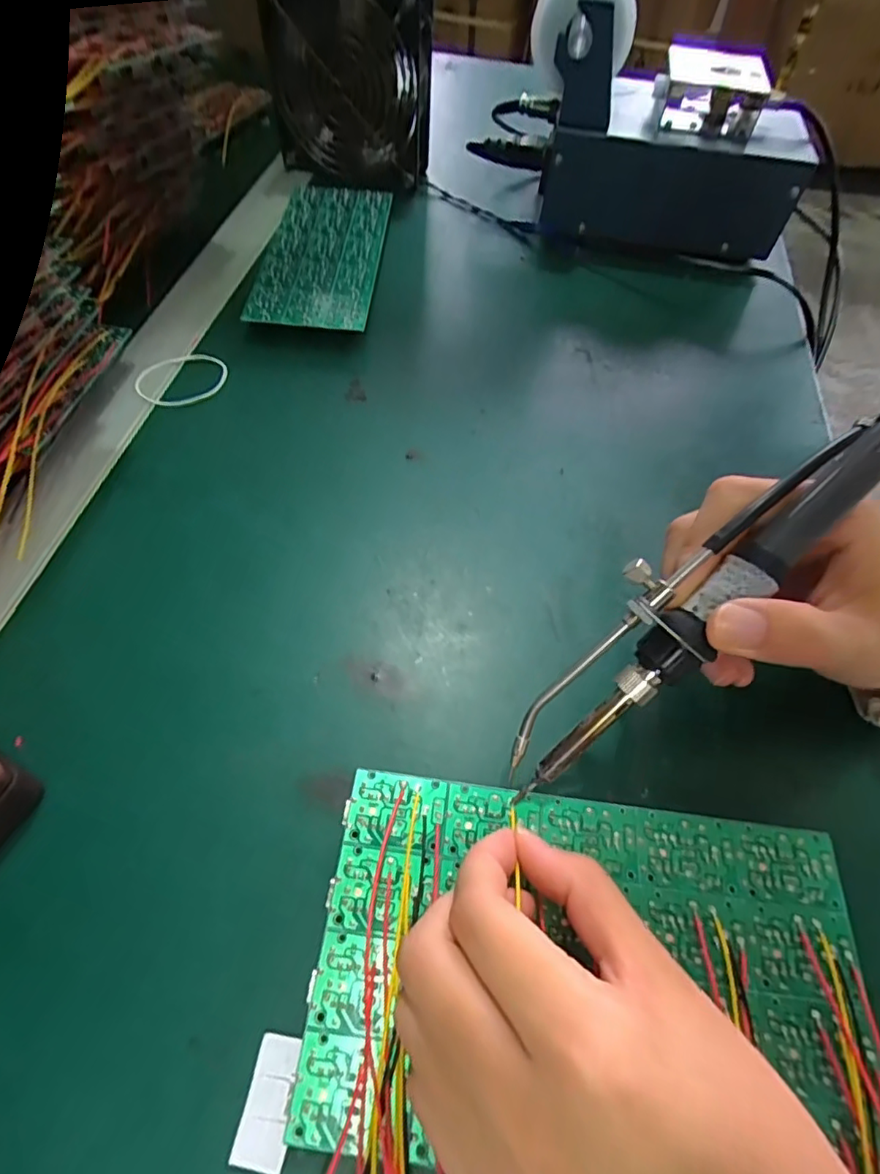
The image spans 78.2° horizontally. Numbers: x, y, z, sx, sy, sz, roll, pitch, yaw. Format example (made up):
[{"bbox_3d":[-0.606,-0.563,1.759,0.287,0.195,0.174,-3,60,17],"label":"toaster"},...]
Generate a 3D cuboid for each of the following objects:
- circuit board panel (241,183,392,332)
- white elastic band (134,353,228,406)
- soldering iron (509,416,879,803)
[{"bbox_3d":[-0.079,-0.230,0.371,0.074,0.005,0.159,5,61,0],"label":"circuit board panel"},{"bbox_3d":[-0.152,-0.123,0.322,0.051,0.006,0.038,-28,64,-17],"label":"white elastic band"},{"bbox_3d":[0.103,-0.009,0.177,0.209,0.035,0.033,-42,64,12],"label":"soldering iron"}]

